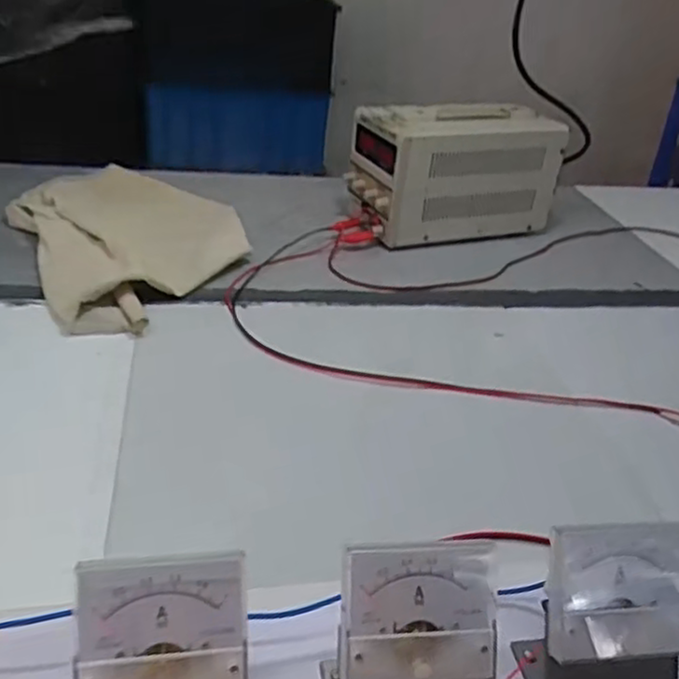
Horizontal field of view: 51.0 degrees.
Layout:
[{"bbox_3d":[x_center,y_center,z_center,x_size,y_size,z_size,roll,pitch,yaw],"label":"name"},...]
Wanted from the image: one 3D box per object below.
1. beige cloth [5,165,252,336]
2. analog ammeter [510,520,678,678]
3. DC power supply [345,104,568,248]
[{"bbox_3d":[-0.256,-0.130,0.874,0.253,0.050,0.438,-12,36,-29],"label":"beige cloth"},{"bbox_3d":[0.122,0.125,0.314,0.072,0.077,0.042,-2,32,-15],"label":"analog ammeter"},{"bbox_3d":[0.160,-0.224,0.974,0.271,0.171,0.104,-7,34,-23],"label":"DC power supply"}]

